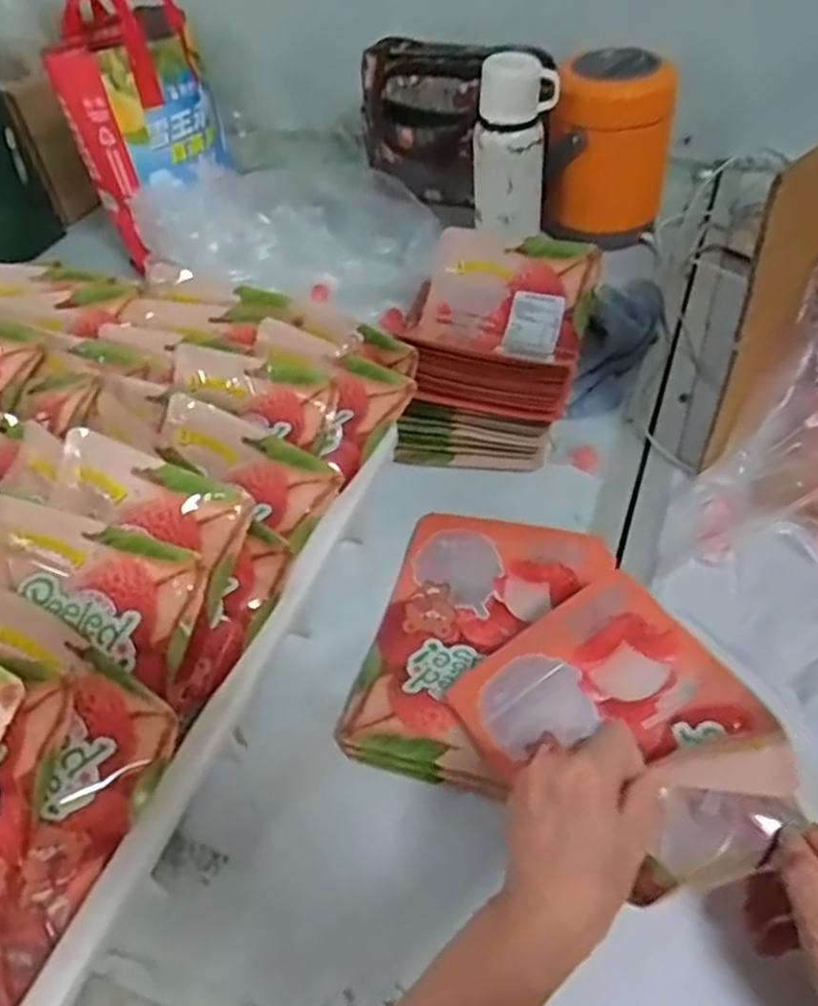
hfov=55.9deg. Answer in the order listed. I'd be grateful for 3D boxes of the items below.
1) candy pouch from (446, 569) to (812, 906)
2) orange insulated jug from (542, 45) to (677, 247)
[{"bbox_3d":[0.135,0.132,0.481,0.149,0.093,0.203,-27,51,-17],"label":"candy pouch"},{"bbox_3d":[0.239,-0.431,0.946,0.141,0.194,0.116,10,50,15],"label":"orange insulated jug"}]

